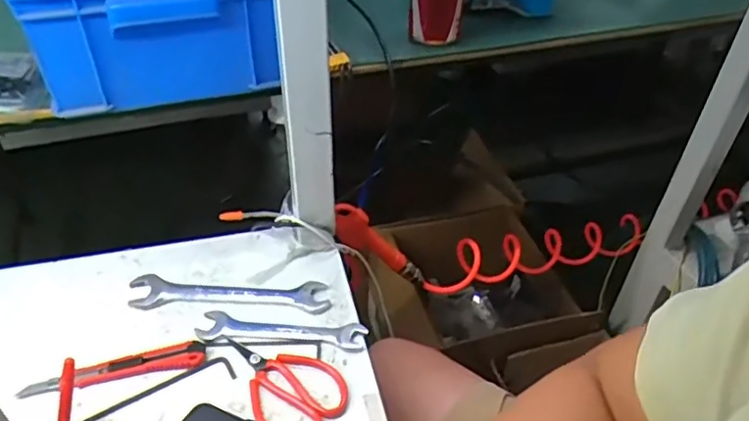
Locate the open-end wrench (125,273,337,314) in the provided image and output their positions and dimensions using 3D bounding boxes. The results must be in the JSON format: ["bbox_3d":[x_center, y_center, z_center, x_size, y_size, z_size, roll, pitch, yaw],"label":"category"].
[{"bbox_3d":[-0.145,0.083,0.609,0.197,0.008,0.042,1,41,-1],"label":"open-end wrench"}]

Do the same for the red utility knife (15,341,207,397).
[{"bbox_3d":[-0.230,0.142,0.538,0.153,0.016,0.023,-8,42,-12],"label":"red utility knife"}]

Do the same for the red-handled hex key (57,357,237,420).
[{"bbox_3d":[-0.195,0.139,0.504,0.147,0.061,0.033,-19,45,-23],"label":"red-handled hex key"}]

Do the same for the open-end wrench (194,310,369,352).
[{"bbox_3d":[-0.088,0.116,0.574,0.156,0.009,0.031,5,41,3],"label":"open-end wrench"}]

